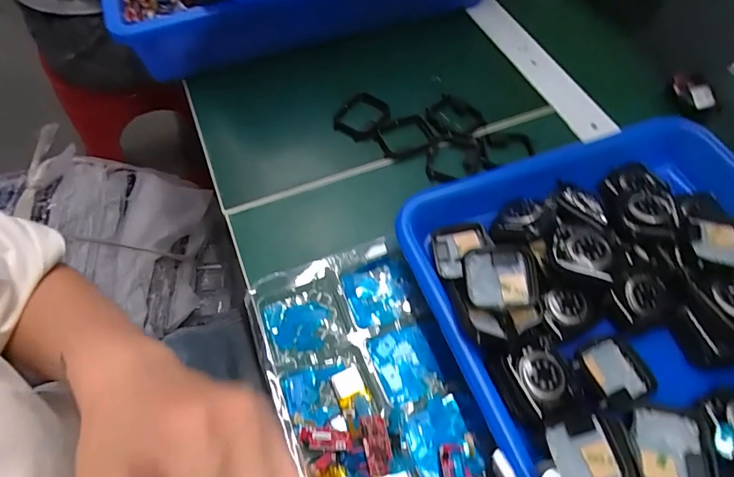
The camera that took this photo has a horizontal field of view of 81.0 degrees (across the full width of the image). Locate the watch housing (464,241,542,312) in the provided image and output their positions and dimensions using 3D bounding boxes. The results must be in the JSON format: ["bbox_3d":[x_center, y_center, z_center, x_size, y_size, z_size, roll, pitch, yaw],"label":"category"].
[{"bbox_3d":[0.078,0.023,0.251,0.042,0.011,0.037,-2,73,-6],"label":"watch housing"}]

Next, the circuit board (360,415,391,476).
[{"bbox_3d":[0.005,0.110,0.227,0.013,0.007,0.029,-7,78,-7],"label":"circuit board"}]

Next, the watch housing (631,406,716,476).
[{"bbox_3d":[0.156,0.108,0.222,0.038,0.011,0.040,13,59,5],"label":"watch housing"}]

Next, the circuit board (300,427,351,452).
[{"bbox_3d":[-0.023,0.108,0.231,0.026,0.004,0.011,4,58,0],"label":"circuit board"}]

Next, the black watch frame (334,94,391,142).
[{"bbox_3d":[-0.004,-0.104,0.369,0.044,0.008,0.041,34,86,23],"label":"black watch frame"}]

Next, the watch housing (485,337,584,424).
[{"bbox_3d":[0.091,0.076,0.232,0.039,0.012,0.038,-15,60,-11],"label":"watch housing"}]

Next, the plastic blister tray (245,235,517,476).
[{"bbox_3d":[0.014,0.108,0.229,0.103,0.030,0.229,-18,61,-13],"label":"plastic blister tray"}]

